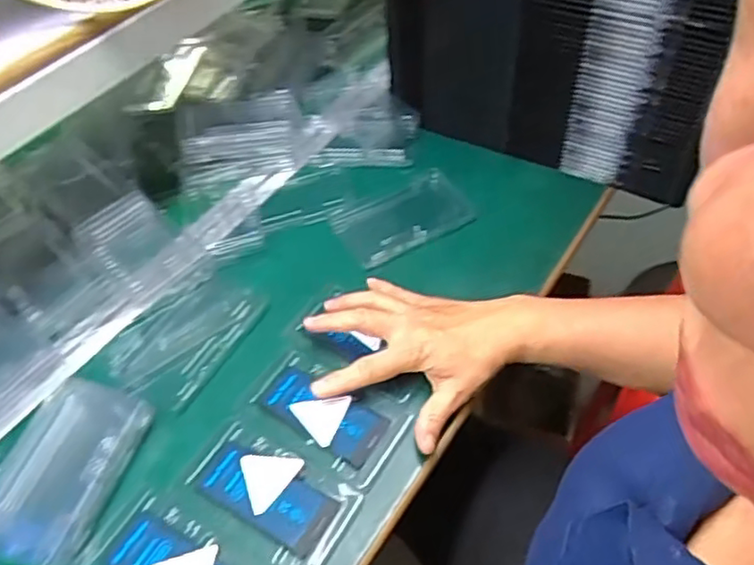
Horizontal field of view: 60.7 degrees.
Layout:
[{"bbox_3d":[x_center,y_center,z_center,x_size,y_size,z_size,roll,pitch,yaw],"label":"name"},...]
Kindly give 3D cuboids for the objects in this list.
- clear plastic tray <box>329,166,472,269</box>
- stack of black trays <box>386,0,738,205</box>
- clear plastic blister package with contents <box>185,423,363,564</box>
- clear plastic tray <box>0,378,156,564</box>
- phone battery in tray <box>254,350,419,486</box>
[{"bbox_3d":[0.025,-0.068,0.648,0.128,0.010,0.087,-25,53,-16],"label":"clear plastic tray"},{"bbox_3d":[0.197,-0.285,0.660,0.310,0.248,0.218,20,55,20],"label":"stack of black trays"},{"bbox_3d":[-0.079,0.154,0.469,0.117,0.005,0.070,22,55,21],"label":"clear plastic blister package with contents"},{"bbox_3d":[-0.231,0.137,0.475,0.084,0.031,0.130,7,51,10],"label":"clear plastic tray"},{"bbox_3d":[-0.039,0.102,0.512,0.120,0.006,0.070,27,57,24],"label":"phone battery in tray"}]

